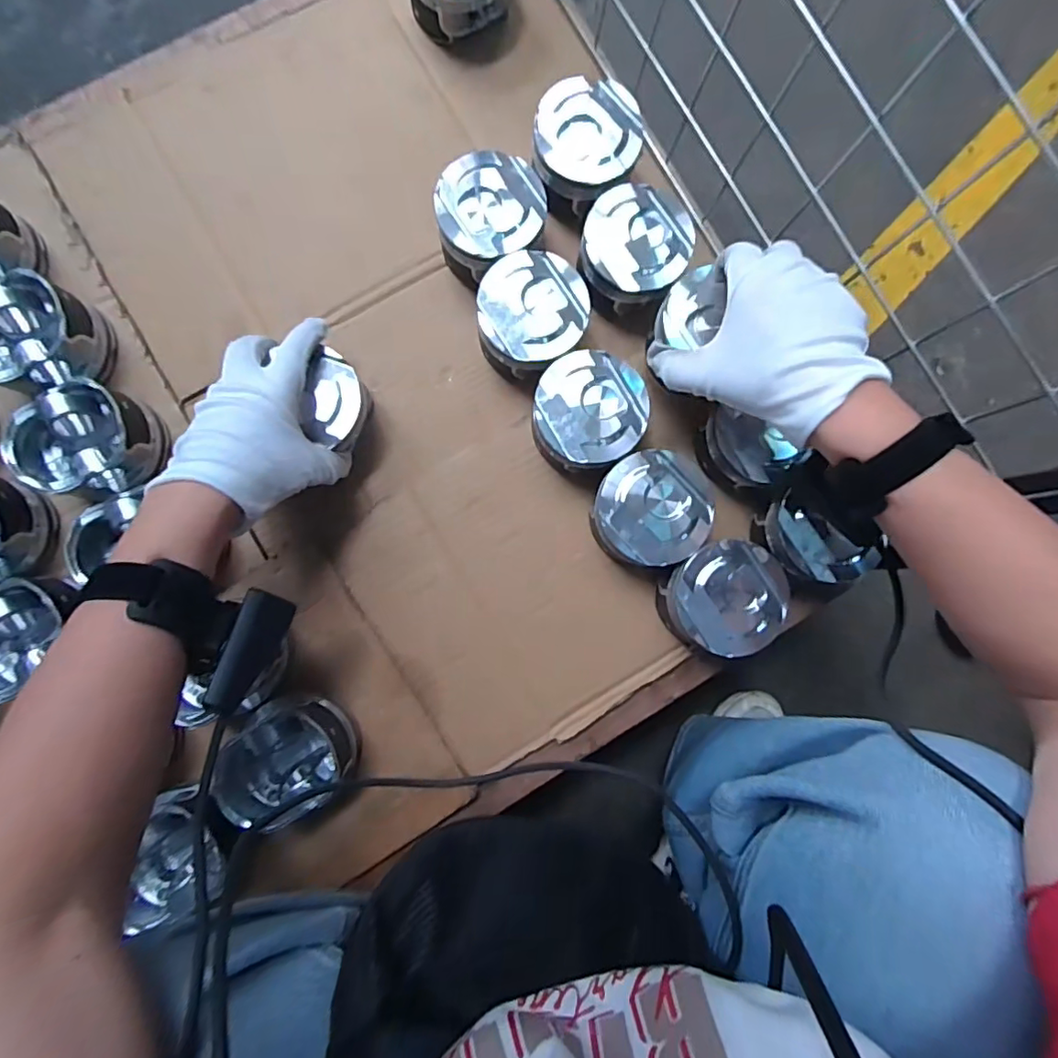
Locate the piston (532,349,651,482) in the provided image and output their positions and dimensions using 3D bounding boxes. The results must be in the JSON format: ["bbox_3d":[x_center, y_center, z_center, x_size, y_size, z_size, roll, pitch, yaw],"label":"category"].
[{"bbox_3d":[0.046,-0.088,0.444,0.081,0.063,0.084,0,86,-2],"label":"piston"}]

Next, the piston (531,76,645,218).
[{"bbox_3d":[0.045,-0.305,0.463,0.082,0.059,0.085,0,86,-2],"label":"piston"}]

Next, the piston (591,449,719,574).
[{"bbox_3d":[0.091,-0.013,0.443,0.083,0.063,0.084,0,86,-2],"label":"piston"}]

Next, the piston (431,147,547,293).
[{"bbox_3d":[-0.029,-0.243,0.453,0.083,0.068,0.088,0,86,-2],"label":"piston"}]

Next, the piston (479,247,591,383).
[{"bbox_3d":[0.003,-0.165,0.449,0.081,0.064,0.084,0,86,-2],"label":"piston"}]

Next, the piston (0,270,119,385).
[{"bbox_3d":[-0.374,-0.145,0.433,0.086,0.055,0.081,0,86,-2],"label":"piston"}]

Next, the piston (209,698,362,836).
[{"bbox_3d":[-0.174,0.165,0.409,0.087,0.066,0.076,-19,87,-4],"label":"piston"}]

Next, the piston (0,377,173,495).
[{"bbox_3d":[-0.323,-0.063,0.425,0.086,0.053,0.082,0,86,-2],"label":"piston"}]

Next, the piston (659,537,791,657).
[{"bbox_3d":[0.146,0.052,0.438,0.086,0.059,0.081,0,86,-2],"label":"piston"}]

